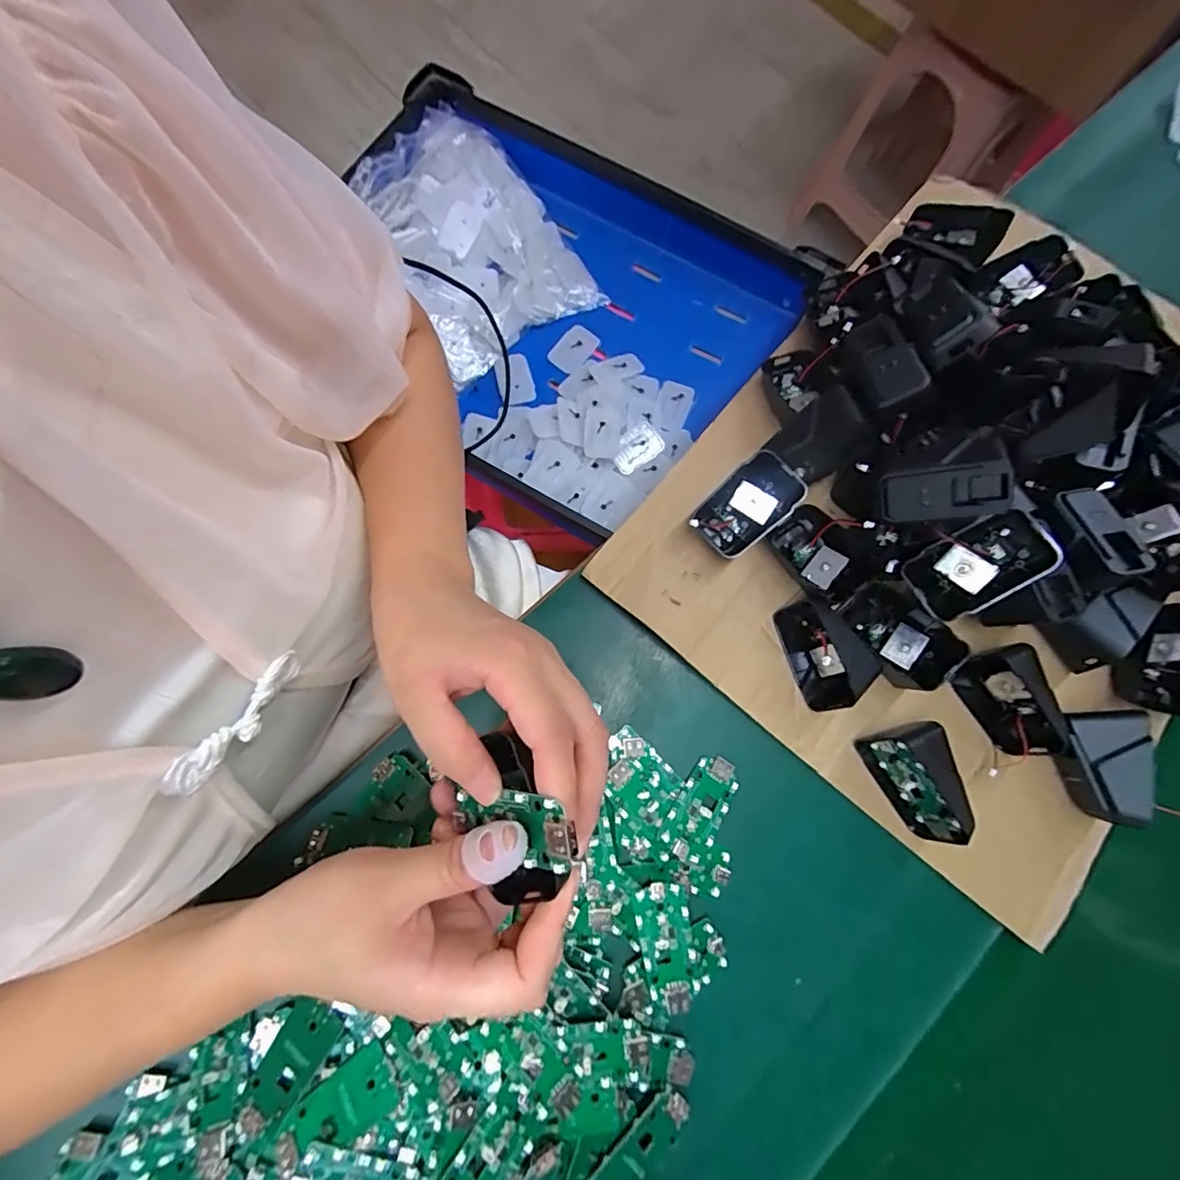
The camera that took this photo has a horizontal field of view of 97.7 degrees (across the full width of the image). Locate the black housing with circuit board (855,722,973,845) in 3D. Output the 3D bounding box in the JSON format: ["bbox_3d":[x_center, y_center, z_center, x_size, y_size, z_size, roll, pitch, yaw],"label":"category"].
[{"bbox_3d":[0.207,0.115,0.317,0.040,0.038,0.070,-27,79,-8],"label":"black housing with circuit board"}]

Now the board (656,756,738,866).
[{"bbox_3d":[0.070,0.136,0.323,0.031,0.008,0.065,35,78,6],"label":"board"}]

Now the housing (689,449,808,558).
[{"bbox_3d":[0.107,-0.057,0.352,0.071,0.027,0.044,-43,79,15],"label":"housing"}]

